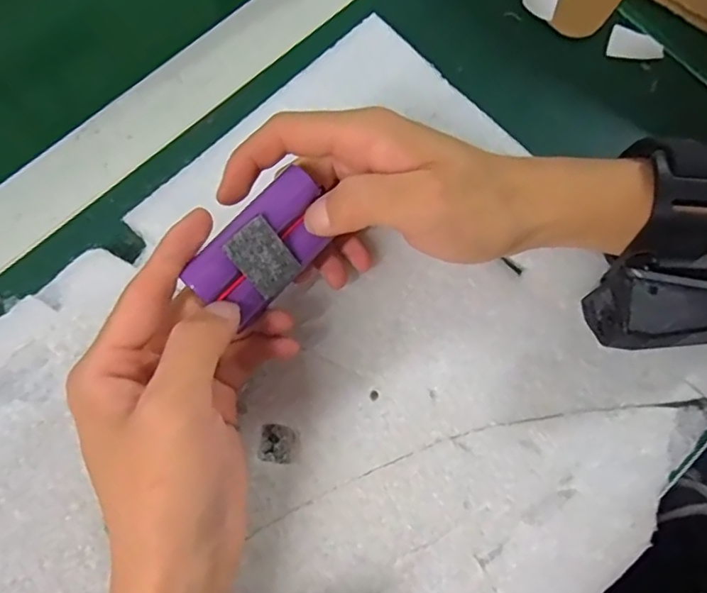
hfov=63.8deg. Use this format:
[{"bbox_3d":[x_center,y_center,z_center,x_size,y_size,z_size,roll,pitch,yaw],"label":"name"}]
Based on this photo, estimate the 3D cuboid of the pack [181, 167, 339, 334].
[{"bbox_3d":[-0.038,-0.021,0.237,0.061,0.020,0.035,-46,117,-10],"label":"pack"}]

